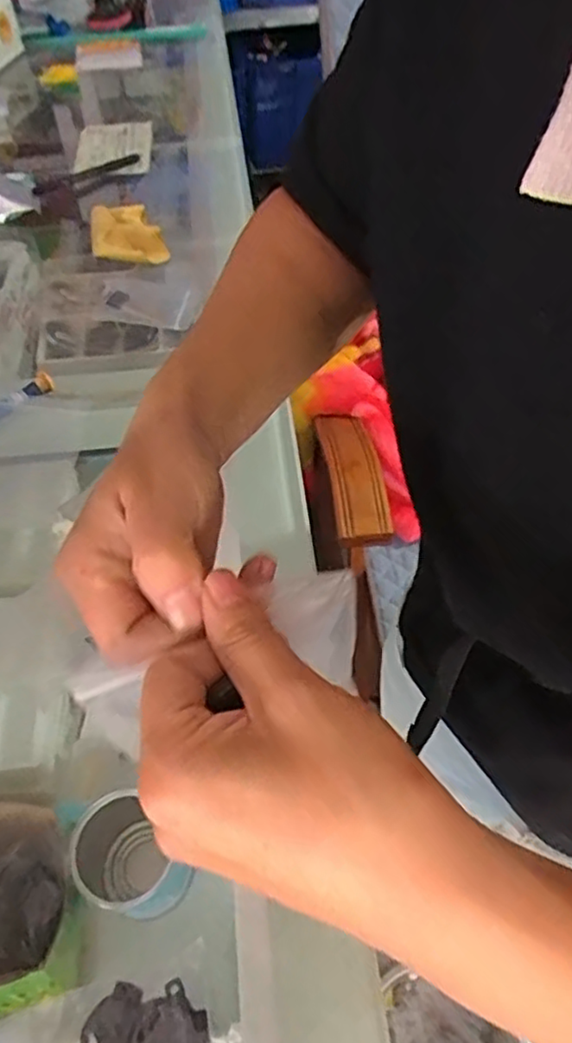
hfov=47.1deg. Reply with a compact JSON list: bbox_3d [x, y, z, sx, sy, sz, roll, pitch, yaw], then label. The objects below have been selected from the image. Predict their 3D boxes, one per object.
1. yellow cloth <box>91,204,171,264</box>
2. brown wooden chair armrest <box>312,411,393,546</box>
[{"bbox_3d":[-0.162,-0.293,0.668,0.068,0.028,0.083,-14,54,-8],"label":"yellow cloth"},{"bbox_3d":[0.087,-0.061,0.856,0.071,0.039,0.201,-7,53,-3],"label":"brown wooden chair armrest"}]

